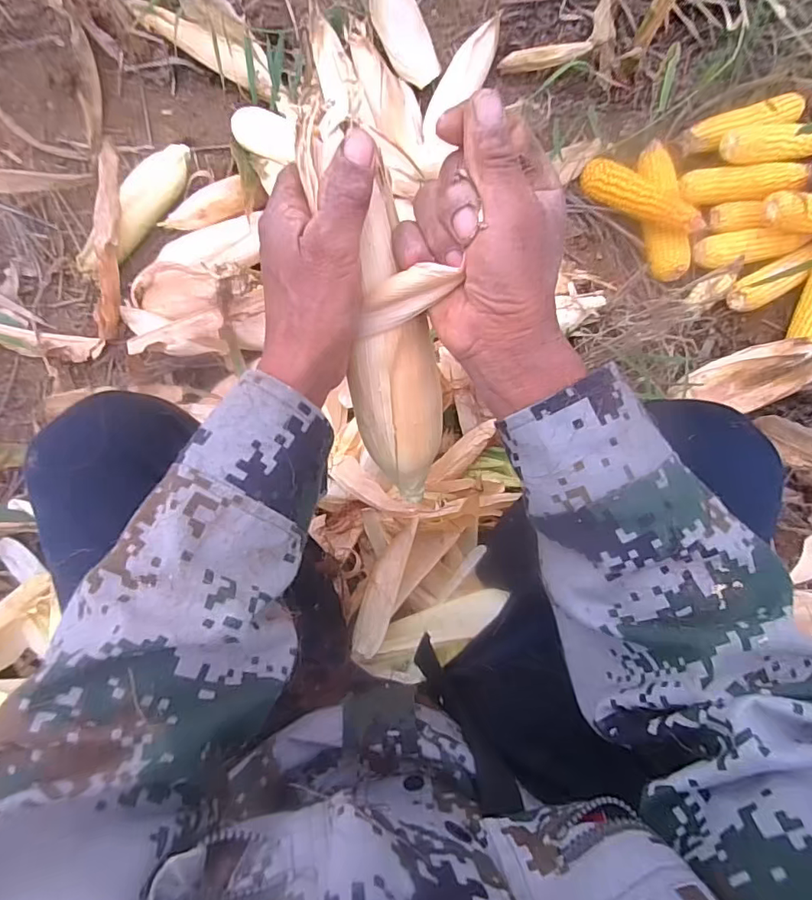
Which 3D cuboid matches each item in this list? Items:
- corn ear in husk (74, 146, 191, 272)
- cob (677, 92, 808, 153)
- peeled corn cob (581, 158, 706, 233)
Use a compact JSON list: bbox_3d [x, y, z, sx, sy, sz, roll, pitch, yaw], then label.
[{"bbox_3d":[-0.413,-0.367,0.806,0.060,0.065,0.243,36,86,1],"label":"corn ear in husk"},{"bbox_3d":[0.531,-0.515,0.825,0.198,0.047,0.063,-20,87,-2],"label":"cob"},{"bbox_3d":[0.353,-0.380,0.786,0.194,0.039,0.048,35,86,16],"label":"peeled corn cob"}]

